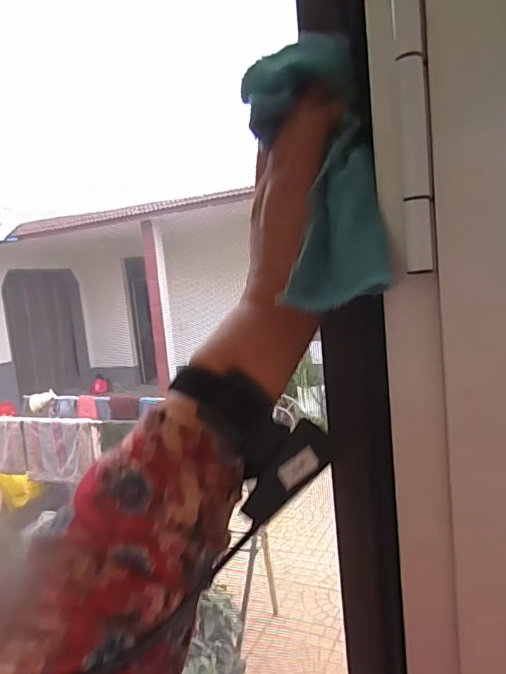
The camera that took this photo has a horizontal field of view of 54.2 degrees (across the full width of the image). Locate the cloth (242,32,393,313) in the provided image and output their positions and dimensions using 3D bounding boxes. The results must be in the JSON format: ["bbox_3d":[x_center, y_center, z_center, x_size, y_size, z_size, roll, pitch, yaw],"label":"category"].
[{"bbox_3d":[0.038,-0.099,0.294,0.065,0.168,0.033,-6,-16,-8],"label":"cloth"}]

